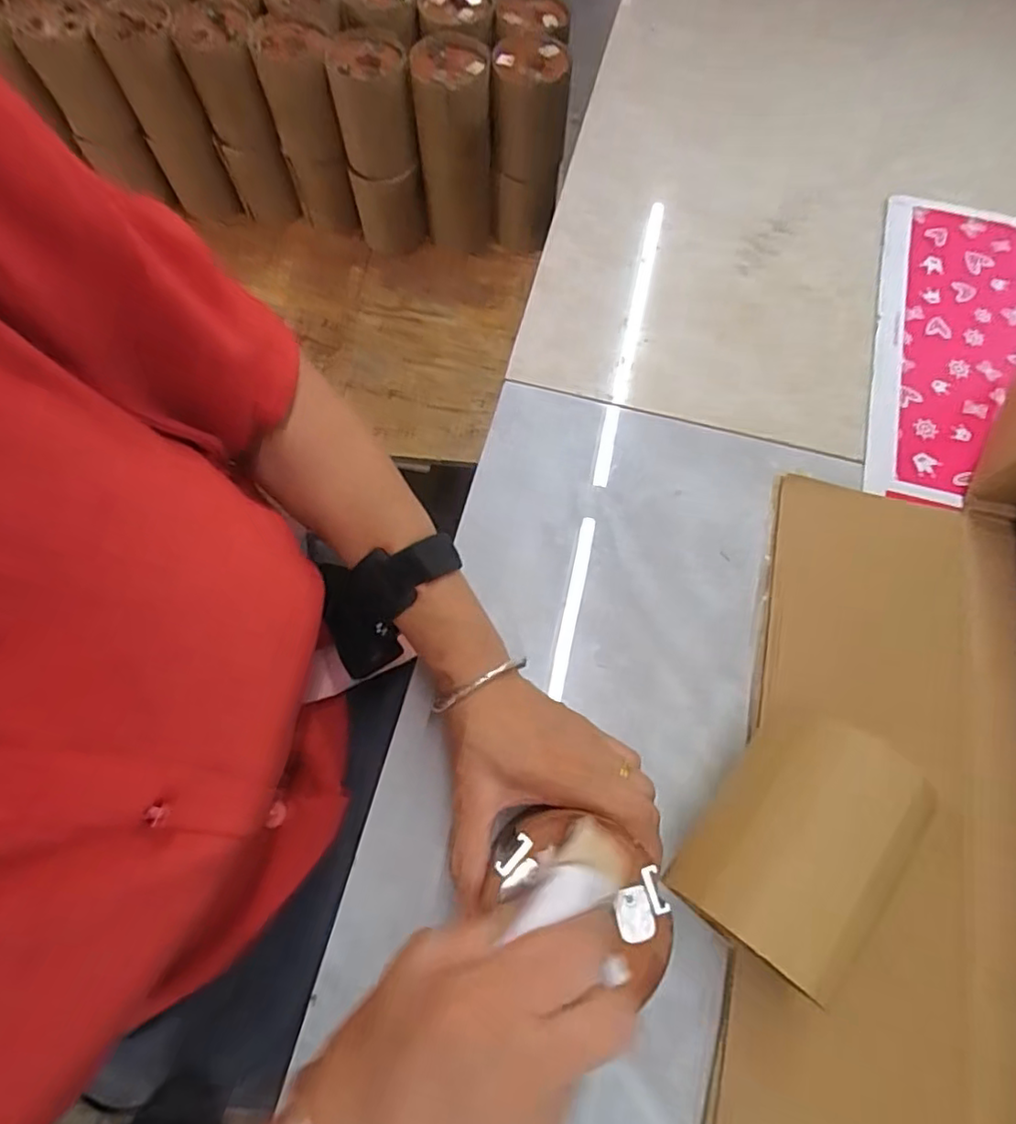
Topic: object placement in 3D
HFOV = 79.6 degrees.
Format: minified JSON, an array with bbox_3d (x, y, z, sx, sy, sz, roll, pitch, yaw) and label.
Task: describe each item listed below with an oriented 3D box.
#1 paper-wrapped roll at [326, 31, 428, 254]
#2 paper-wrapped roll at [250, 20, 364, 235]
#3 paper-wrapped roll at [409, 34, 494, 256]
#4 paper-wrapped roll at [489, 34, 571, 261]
[{"bbox_3d":[-0.151,-0.492,0.743,0.086,0.217,0.092,-4,71,-3],"label":"paper-wrapped roll"},{"bbox_3d":[-0.236,-0.505,0.748,0.077,0.221,0.095,-15,72,-6],"label":"paper-wrapped roll"},{"bbox_3d":[-0.062,-0.486,0.739,0.083,0.215,0.080,-2,71,-2],"label":"paper-wrapped roll"},{"bbox_3d":[0.022,-0.486,0.740,0.079,0.213,0.087,4,71,0],"label":"paper-wrapped roll"}]

